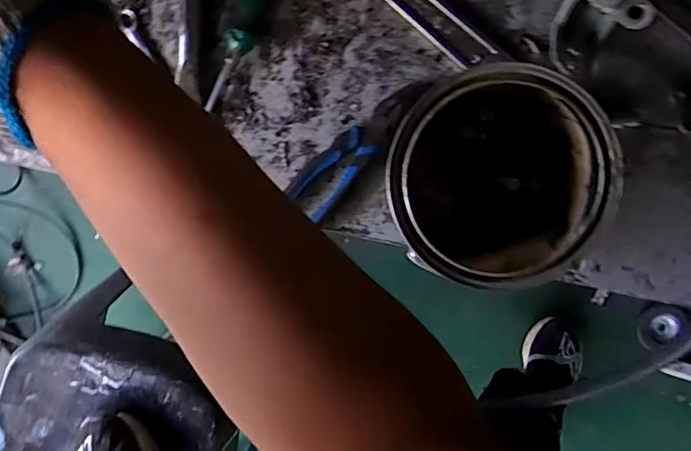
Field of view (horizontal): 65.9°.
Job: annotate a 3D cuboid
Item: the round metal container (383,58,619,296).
[{"bbox_3d":[0.114,-0.041,0.449,0.157,0.160,0.151,0,95,2],"label":"round metal container"}]

